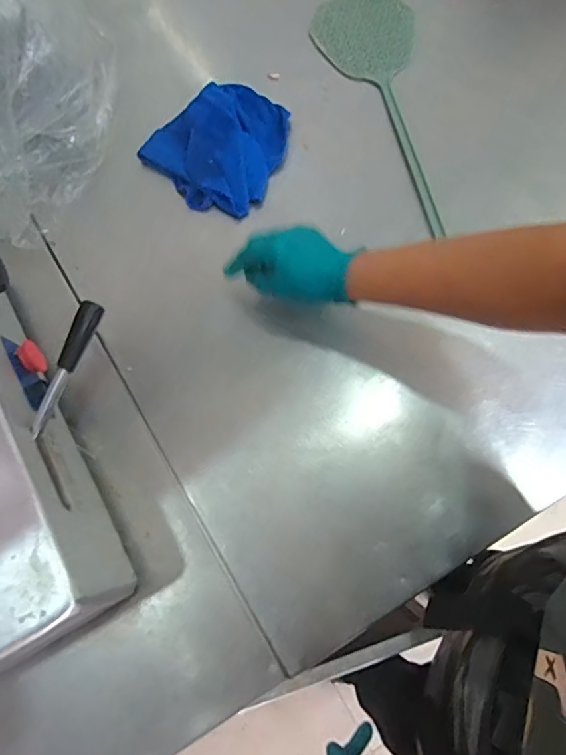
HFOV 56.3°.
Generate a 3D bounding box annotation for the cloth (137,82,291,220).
[{"bbox_3d":[-0.073,-0.314,0.707,0.161,0.038,0.180,44,81,10],"label":"cloth"}]

